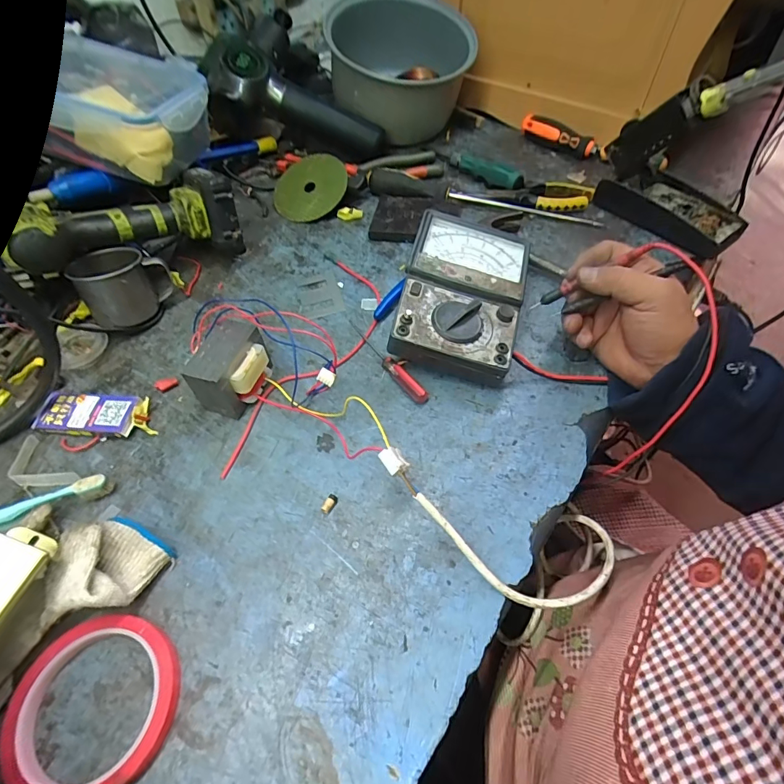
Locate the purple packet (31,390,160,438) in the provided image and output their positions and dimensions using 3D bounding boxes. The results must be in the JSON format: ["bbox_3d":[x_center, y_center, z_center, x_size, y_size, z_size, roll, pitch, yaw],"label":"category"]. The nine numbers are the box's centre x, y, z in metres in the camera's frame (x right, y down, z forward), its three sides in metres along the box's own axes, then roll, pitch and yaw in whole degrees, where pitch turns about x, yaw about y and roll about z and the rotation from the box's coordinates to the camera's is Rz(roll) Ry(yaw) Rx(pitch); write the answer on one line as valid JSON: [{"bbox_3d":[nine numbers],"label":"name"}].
[{"bbox_3d":[-0.266,0.019,0.404,0.107,0.019,0.044,4,55,5],"label":"purple packet"}]

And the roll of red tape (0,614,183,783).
[{"bbox_3d":[-0.185,0.194,0.278,0.099,0.013,0.096,-1,55,1],"label":"roll of red tape"}]

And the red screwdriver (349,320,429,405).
[{"bbox_3d":[-0.005,-0.034,0.432,0.019,0.013,0.120,-30,59,-18],"label":"red screwdriver"}]

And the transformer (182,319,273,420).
[{"bbox_3d":[-0.140,-0.018,0.402,0.055,0.058,0.068,17,57,14],"label":"transformer"}]

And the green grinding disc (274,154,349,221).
[{"bbox_3d":[-0.108,-0.272,0.590,0.101,0.006,0.095,-4,76,16],"label":"green grinding disc"}]

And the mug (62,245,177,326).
[{"bbox_3d":[-0.274,-0.112,0.466,0.084,0.066,0.067,-31,59,-19],"label":"mug"}]

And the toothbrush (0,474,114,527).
[{"bbox_3d":[-0.311,0.100,0.344,0.178,0.021,0.017,-16,56,-9],"label":"toothbrush"}]

